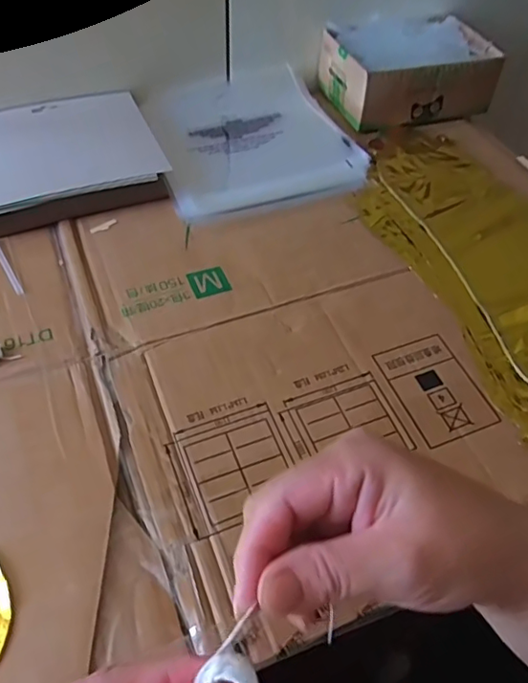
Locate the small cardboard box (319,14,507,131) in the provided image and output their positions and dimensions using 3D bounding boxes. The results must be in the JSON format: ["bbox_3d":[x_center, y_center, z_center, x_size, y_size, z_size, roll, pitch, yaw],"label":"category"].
[{"bbox_3d":[0.174,-0.332,0.678,0.181,0.066,0.134,-13,54,-13],"label":"small cardboard box"}]

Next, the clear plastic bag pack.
[{"bbox_3d":[-0.016,-0.232,0.633,0.208,0.016,0.226,-14,54,-14],"label":"clear plastic bag pack"}]

